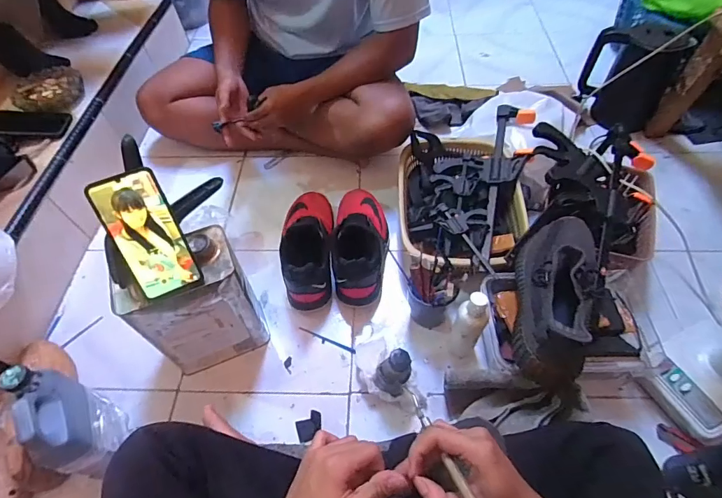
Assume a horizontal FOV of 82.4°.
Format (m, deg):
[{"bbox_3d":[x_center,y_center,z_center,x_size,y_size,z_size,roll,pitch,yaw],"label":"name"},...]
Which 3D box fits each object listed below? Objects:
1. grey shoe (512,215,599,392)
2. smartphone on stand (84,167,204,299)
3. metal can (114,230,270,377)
[{"bbox_3d":[0.300,0.049,0.624,0.106,0.099,0.288,14,56,11],"label":"grey shoe"},{"bbox_3d":[-0.271,-0.015,0.528,0.077,0.166,0.008,-25,26,-15],"label":"smartphone on stand"},{"bbox_3d":[-0.263,0.096,0.664,0.171,0.247,0.103,-23,57,-14],"label":"metal can"}]

